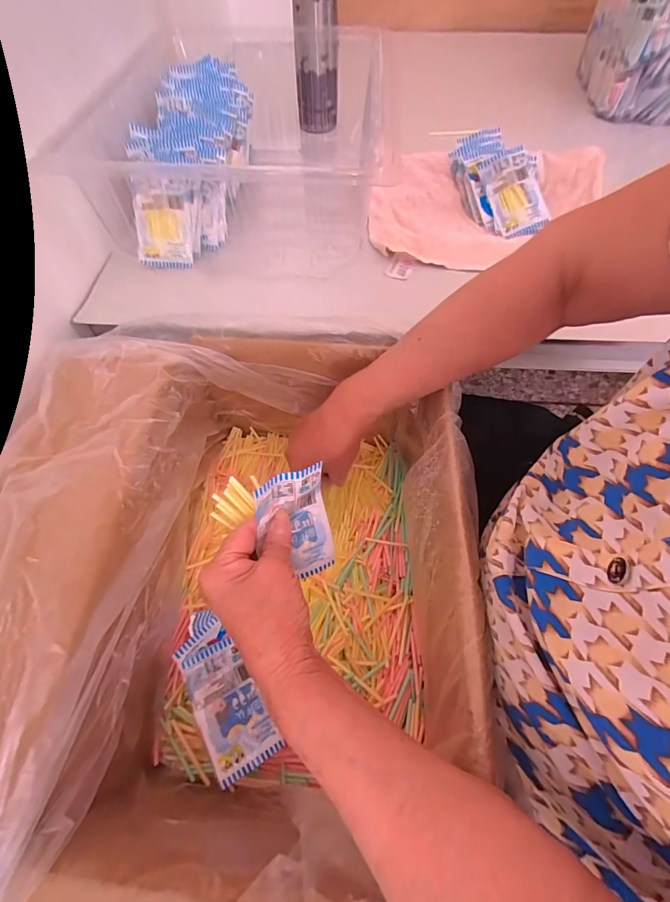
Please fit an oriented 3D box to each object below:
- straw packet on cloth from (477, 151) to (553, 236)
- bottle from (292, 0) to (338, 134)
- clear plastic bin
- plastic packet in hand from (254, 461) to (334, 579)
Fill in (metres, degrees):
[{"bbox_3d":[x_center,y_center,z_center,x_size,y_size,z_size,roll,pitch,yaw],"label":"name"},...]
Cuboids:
[{"bbox_3d":[0.240,-0.347,0.520,0.068,0.011,0.100,-20,94,5],"label":"straw packet on cloth"},{"bbox_3d":[-0.031,-0.659,0.623,0.068,0.241,0.066,-2,58,0],"label":"bottle"},{"bbox_3d":[-0.127,-0.434,0.548,0.329,0.127,0.454,6,58,5],"label":"clear plastic bin"},{"bbox_3d":[-0.032,0.063,0.321,0.061,0.098,0.012,-23,25,-31],"label":"plastic packet in hand"}]

